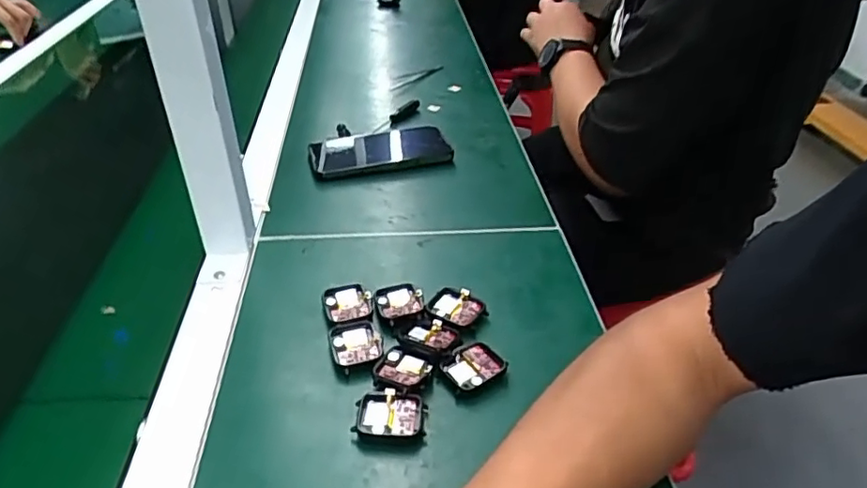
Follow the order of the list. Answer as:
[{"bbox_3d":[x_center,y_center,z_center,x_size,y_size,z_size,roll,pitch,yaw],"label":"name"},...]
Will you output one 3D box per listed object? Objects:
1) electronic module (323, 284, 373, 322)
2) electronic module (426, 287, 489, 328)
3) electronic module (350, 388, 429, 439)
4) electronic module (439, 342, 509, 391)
[{"bbox_3d":[-0.072,0.049,0.501,0.038,0.006,0.041,-11,36,-13],"label":"electronic module"},{"bbox_3d":[0.019,0.053,0.499,0.042,0.012,0.037,25,43,34],"label":"electronic module"},{"bbox_3d":[-0.029,0.119,0.410,0.047,0.012,0.037,2,35,6],"label":"electronic module"},{"bbox_3d":[0.031,0.092,0.450,0.044,0.011,0.035,-29,43,-33],"label":"electronic module"}]

